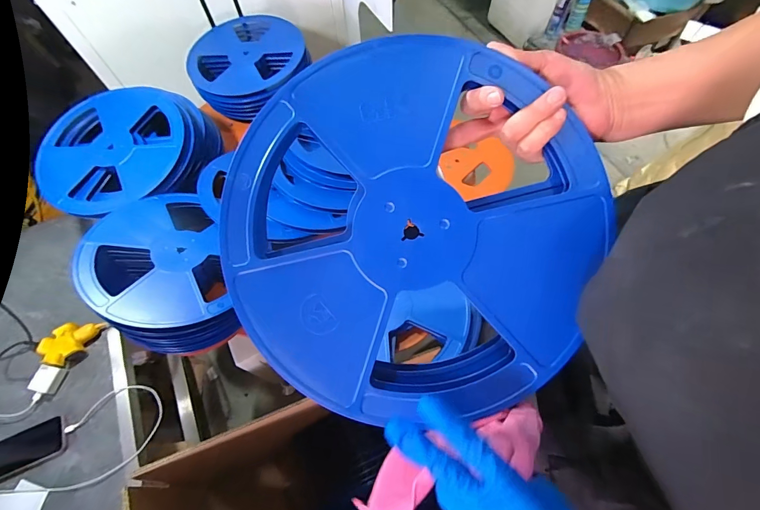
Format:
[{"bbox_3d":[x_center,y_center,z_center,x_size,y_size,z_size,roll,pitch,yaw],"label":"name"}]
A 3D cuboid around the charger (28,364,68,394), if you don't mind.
[{"bbox_3d":[-0.707,0.265,0.771,0.049,0.028,0.053,10,64,7],"label":"charger"}]

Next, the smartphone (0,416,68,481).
[{"bbox_3d":[-0.715,0.392,0.719,0.162,0.004,0.078,-22,65,-9],"label":"smartphone"}]

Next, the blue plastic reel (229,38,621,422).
[{"bbox_3d":[0.025,-0.024,0.313,0.308,0.035,0.304,-6,90,3],"label":"blue plastic reel"}]

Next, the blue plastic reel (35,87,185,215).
[{"bbox_3d":[-0.599,-0.244,0.814,0.317,0.047,0.336,-7,63,-1],"label":"blue plastic reel"}]

